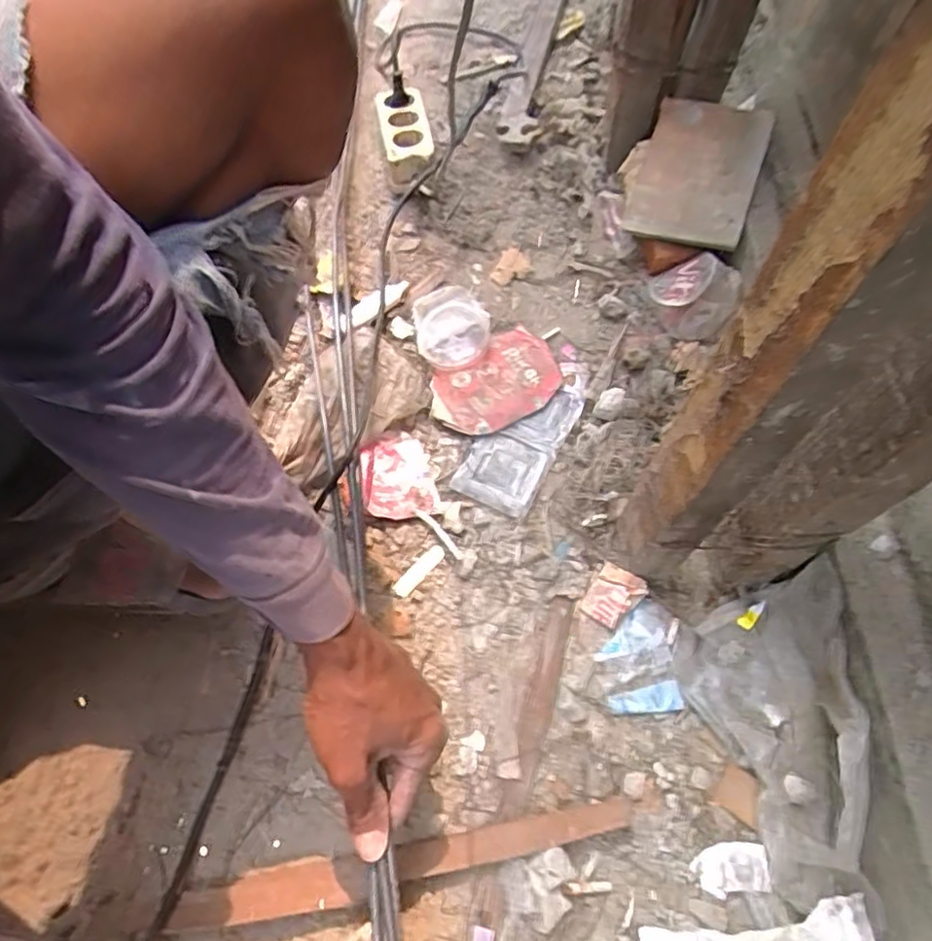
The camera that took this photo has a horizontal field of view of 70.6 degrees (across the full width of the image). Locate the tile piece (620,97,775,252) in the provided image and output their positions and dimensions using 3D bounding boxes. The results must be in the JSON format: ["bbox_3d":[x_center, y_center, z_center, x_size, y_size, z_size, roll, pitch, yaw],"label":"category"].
[{"bbox_3d":[0.251,-0.324,0.715,0.123,0.018,0.157,19,88,15],"label":"tile piece"}]

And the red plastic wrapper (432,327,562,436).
[{"bbox_3d":[0.032,-0.091,0.684,0.141,0.008,0.092,-33,68,-17],"label":"red plastic wrapper"}]

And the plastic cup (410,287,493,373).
[{"bbox_3d":[-0.014,-0.155,0.697,0.077,0.029,0.095,-9,63,-6],"label":"plastic cup"}]

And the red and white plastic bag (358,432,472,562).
[{"bbox_3d":[-0.051,0.026,0.626,0.079,0.024,0.132,-34,69,-17],"label":"red and white plastic bag"}]

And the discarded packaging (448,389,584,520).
[{"bbox_3d":[0.054,-0.028,0.666,0.078,0.018,0.151,27,65,12],"label":"discarded packaging"}]

